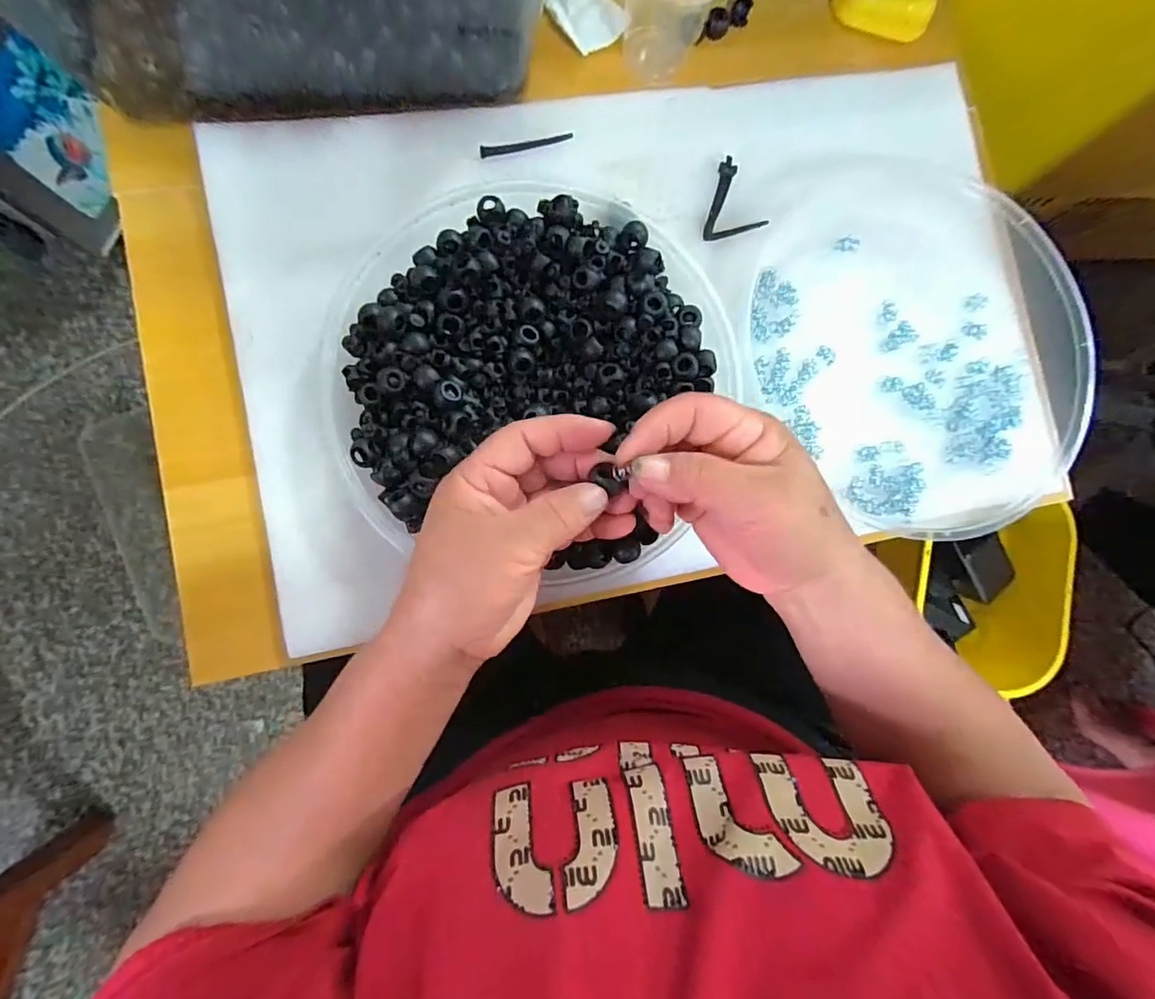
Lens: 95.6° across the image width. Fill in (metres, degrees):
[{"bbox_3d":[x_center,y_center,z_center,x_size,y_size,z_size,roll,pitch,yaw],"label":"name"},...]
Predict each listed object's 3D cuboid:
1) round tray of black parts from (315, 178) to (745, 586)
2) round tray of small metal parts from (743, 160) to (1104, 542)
[{"bbox_3d":[-0.026,-0.078,0.311,0.216,0.052,0.224,0,86,-6],"label":"round tray of black parts"},{"bbox_3d":[0.225,-0.102,0.343,0.238,0.039,0.223,0,86,-6],"label":"round tray of small metal parts"}]

